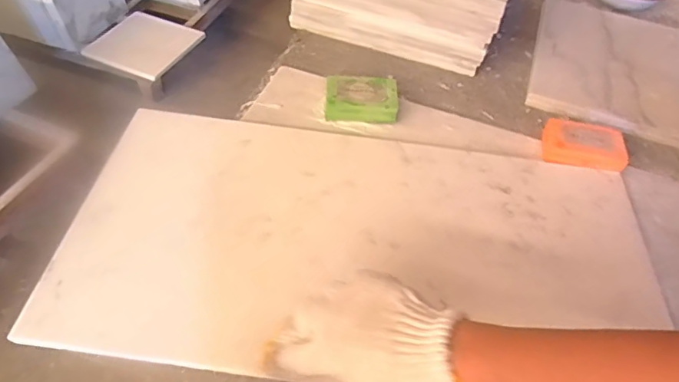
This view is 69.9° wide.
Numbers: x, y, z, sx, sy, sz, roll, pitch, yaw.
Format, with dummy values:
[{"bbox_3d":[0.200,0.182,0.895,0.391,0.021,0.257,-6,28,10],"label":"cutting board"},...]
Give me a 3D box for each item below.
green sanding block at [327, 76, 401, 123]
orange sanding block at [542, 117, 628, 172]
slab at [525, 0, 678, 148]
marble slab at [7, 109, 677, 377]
[{"bbox_3d":[0.030,-0.119,0.635,0.092,0.030,0.065,5,50,0],"label":"green sanding block"},{"bbox_3d":[0.311,-0.055,0.612,0.099,0.033,0.064,16,51,9],"label":"orange sanding block"},{"bbox_3d":[0.468,-0.212,0.770,0.295,0.024,0.360,19,52,11],"label":"slab"},{"bbox_3d":[0.026,0.032,0.523,0.602,0.027,0.296,-1,51,-5],"label":"marble slab"}]

